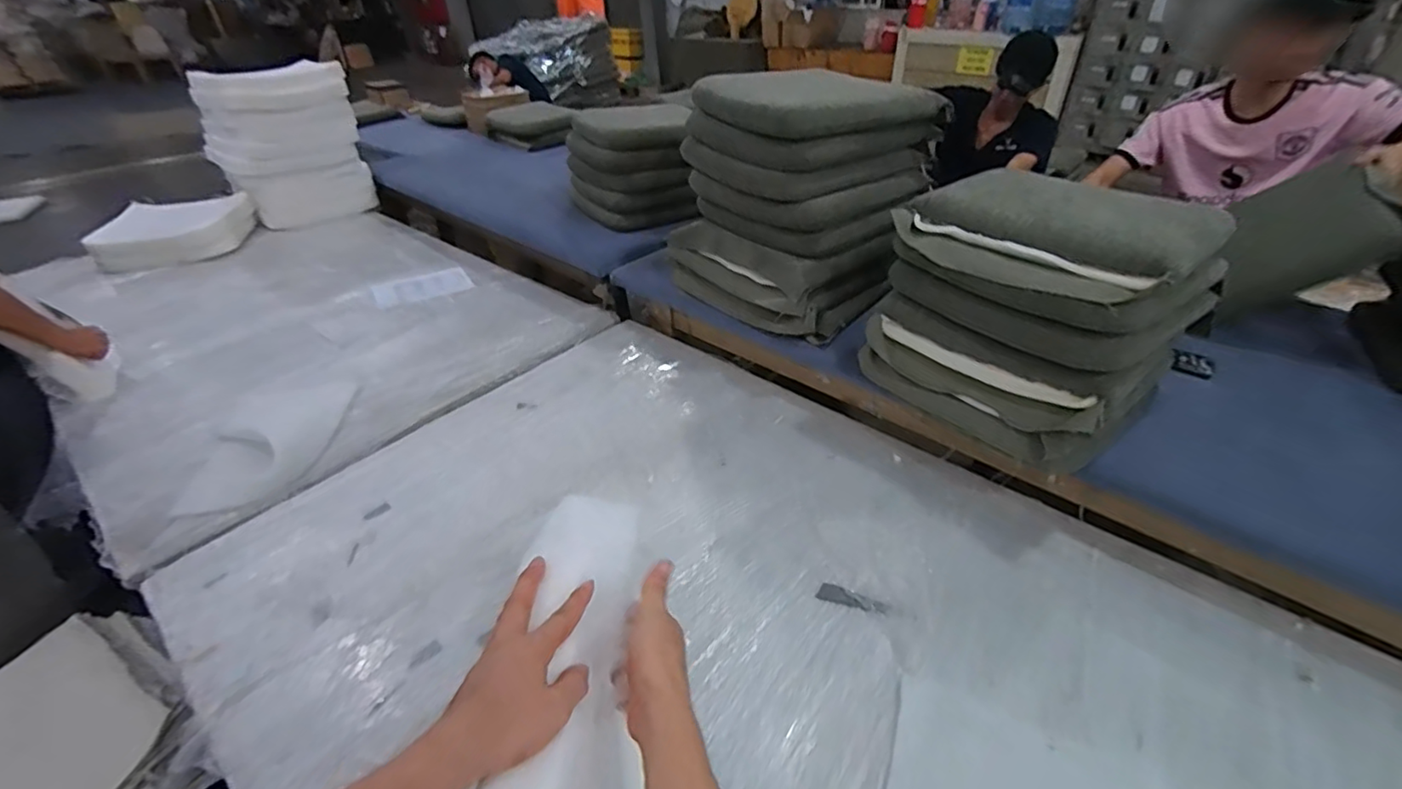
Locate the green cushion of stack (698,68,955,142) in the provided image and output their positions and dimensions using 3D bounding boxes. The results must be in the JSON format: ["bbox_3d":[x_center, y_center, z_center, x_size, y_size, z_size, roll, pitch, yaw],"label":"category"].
[{"bbox_3d":[0.261,-0.672,1.336,0.400,0.081,0.426,-24,42,-28],"label":"green cushion of stack"}]

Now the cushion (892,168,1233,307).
[{"bbox_3d":[0.613,-0.288,1.025,0.361,0.093,0.429,-28,44,-31],"label":"cushion"}]

